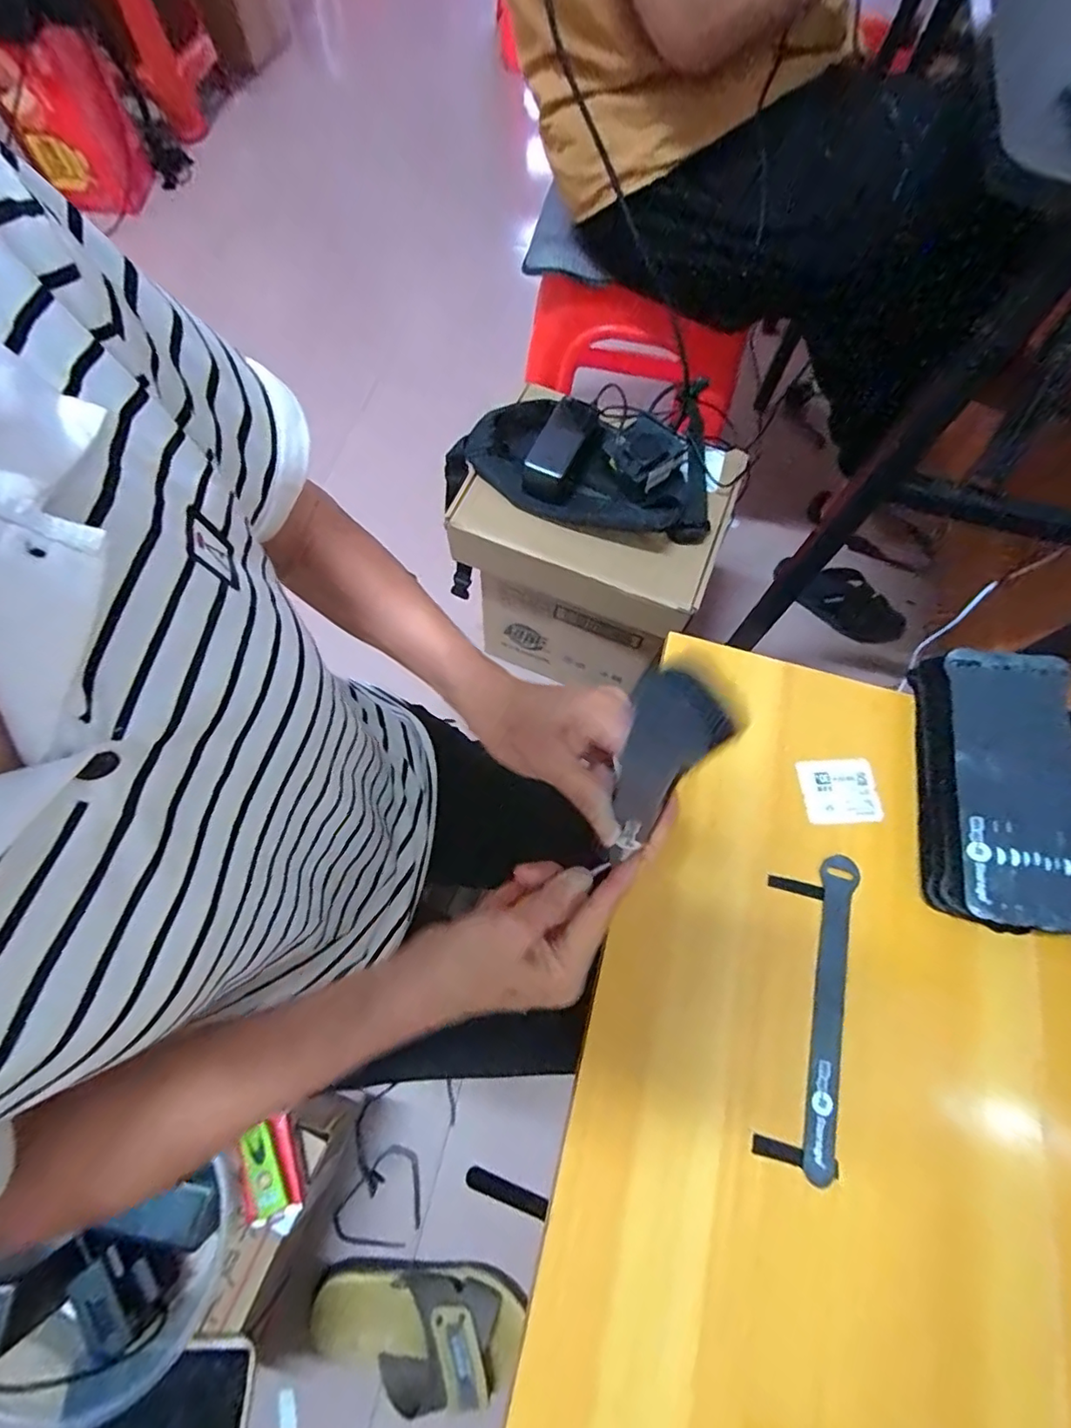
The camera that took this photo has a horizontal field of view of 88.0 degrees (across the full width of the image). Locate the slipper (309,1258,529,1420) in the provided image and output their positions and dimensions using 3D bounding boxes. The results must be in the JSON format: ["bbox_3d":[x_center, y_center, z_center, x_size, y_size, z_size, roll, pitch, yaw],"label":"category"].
[{"bbox_3d":[-0.140,0.724,0.648,0.249,0.056,0.120,5,68,1],"label":"slipper"}]

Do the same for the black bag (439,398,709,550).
[{"bbox_3d":[0.062,-0.319,0.706,0.333,0.053,0.163,16,69,5],"label":"black bag"}]

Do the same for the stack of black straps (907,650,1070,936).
[{"bbox_3d":[0.337,0.051,0.412,0.108,0.045,0.204,11,68,3],"label":"stack of black straps"}]

